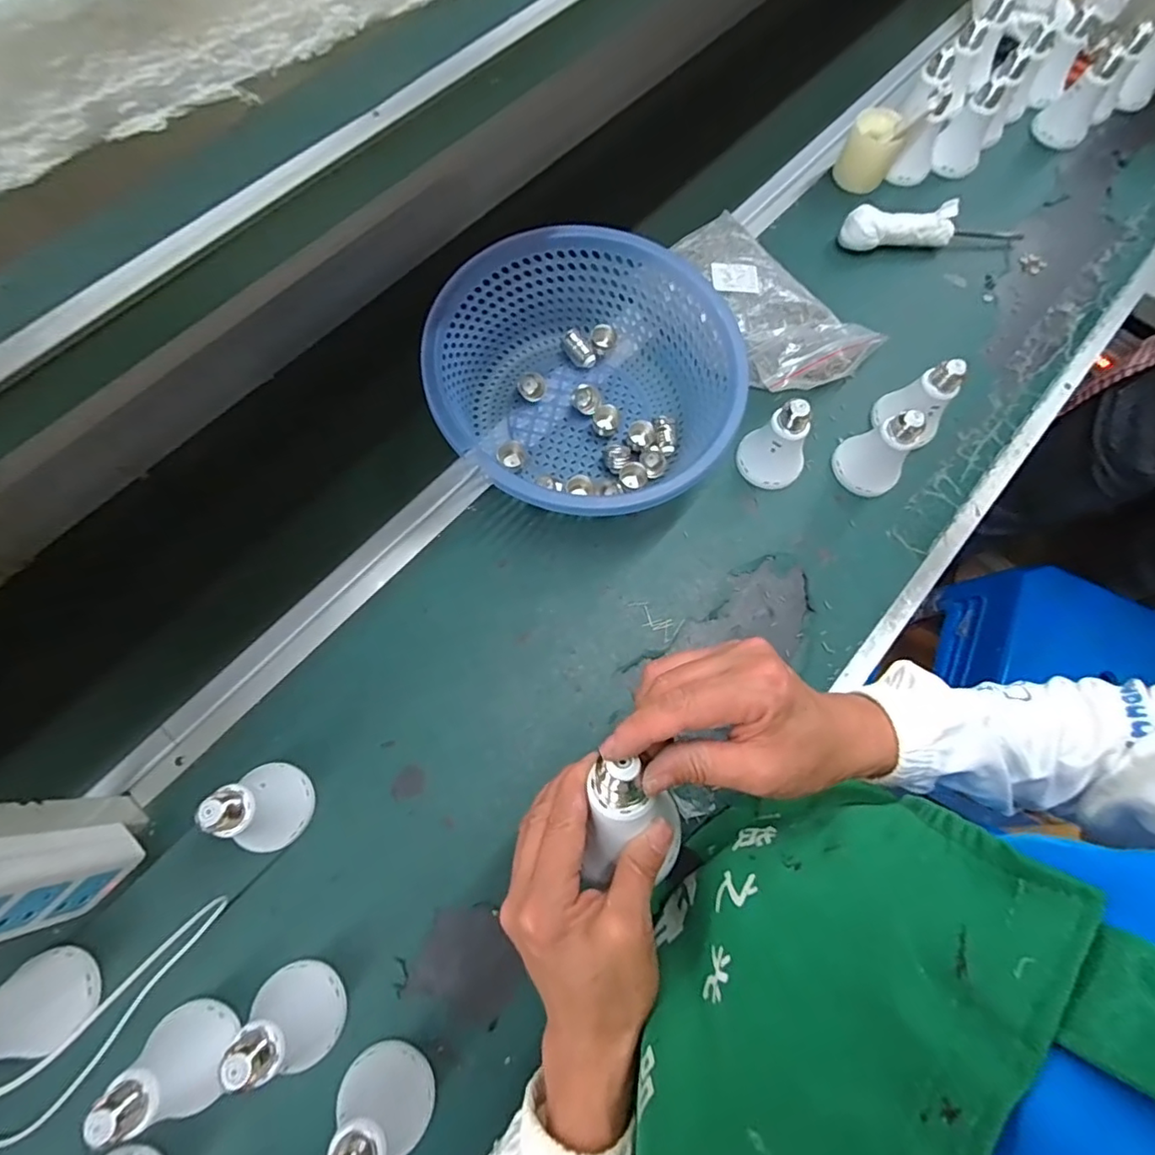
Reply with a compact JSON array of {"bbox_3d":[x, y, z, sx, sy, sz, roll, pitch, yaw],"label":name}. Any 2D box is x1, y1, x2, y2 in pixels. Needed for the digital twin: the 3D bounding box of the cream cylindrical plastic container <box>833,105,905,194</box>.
[{"bbox_3d":[0.353,-0.516,0.686,0.062,0.066,0.056,25,71,8],"label":"cream cylindrical plastic container"}]

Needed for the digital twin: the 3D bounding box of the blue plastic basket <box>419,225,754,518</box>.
[{"bbox_3d":[0.008,-0.169,0.527,0.264,0.122,0.262,1,70,-1],"label":"blue plastic basket"}]

